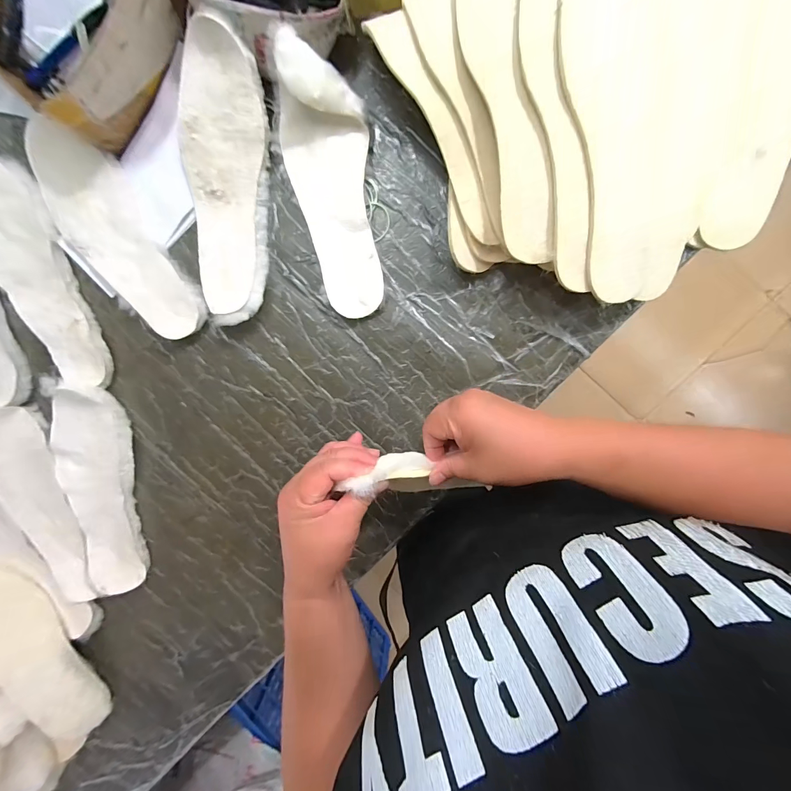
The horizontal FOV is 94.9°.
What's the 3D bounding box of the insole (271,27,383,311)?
[{"bbox_3d":[-0.059,-0.208,0.369,0.089,0.067,0.238,-16,96,7],"label":"insole"}]

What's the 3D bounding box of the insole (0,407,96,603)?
[{"bbox_3d":[-0.466,0.147,0.472,0.094,0.036,0.260,-15,97,7],"label":"insole"}]

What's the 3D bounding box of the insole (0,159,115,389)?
[{"bbox_3d":[-0.428,-0.138,0.433,0.093,0.016,0.271,-15,99,4],"label":"insole"}]

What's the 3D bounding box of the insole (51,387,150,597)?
[{"bbox_3d":[-0.381,0.125,0.462,0.095,0.021,0.265,-3,98,-1],"label":"insole"}]

